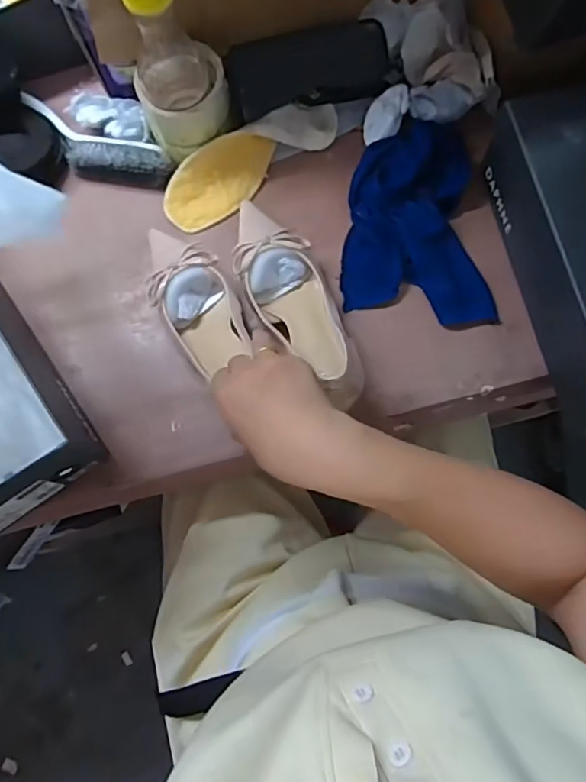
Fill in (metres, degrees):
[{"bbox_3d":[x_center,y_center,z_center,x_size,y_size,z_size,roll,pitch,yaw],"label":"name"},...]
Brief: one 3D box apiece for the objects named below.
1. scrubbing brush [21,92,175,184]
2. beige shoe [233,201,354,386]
[{"bbox_3d":[-0.213,-0.257,0.579,0.173,0.033,0.049,23,79,6],"label":"scrubbing brush"},{"bbox_3d":[-0.001,-0.091,0.509,0.073,0.054,0.219,-25,56,-4],"label":"beige shoe"}]

